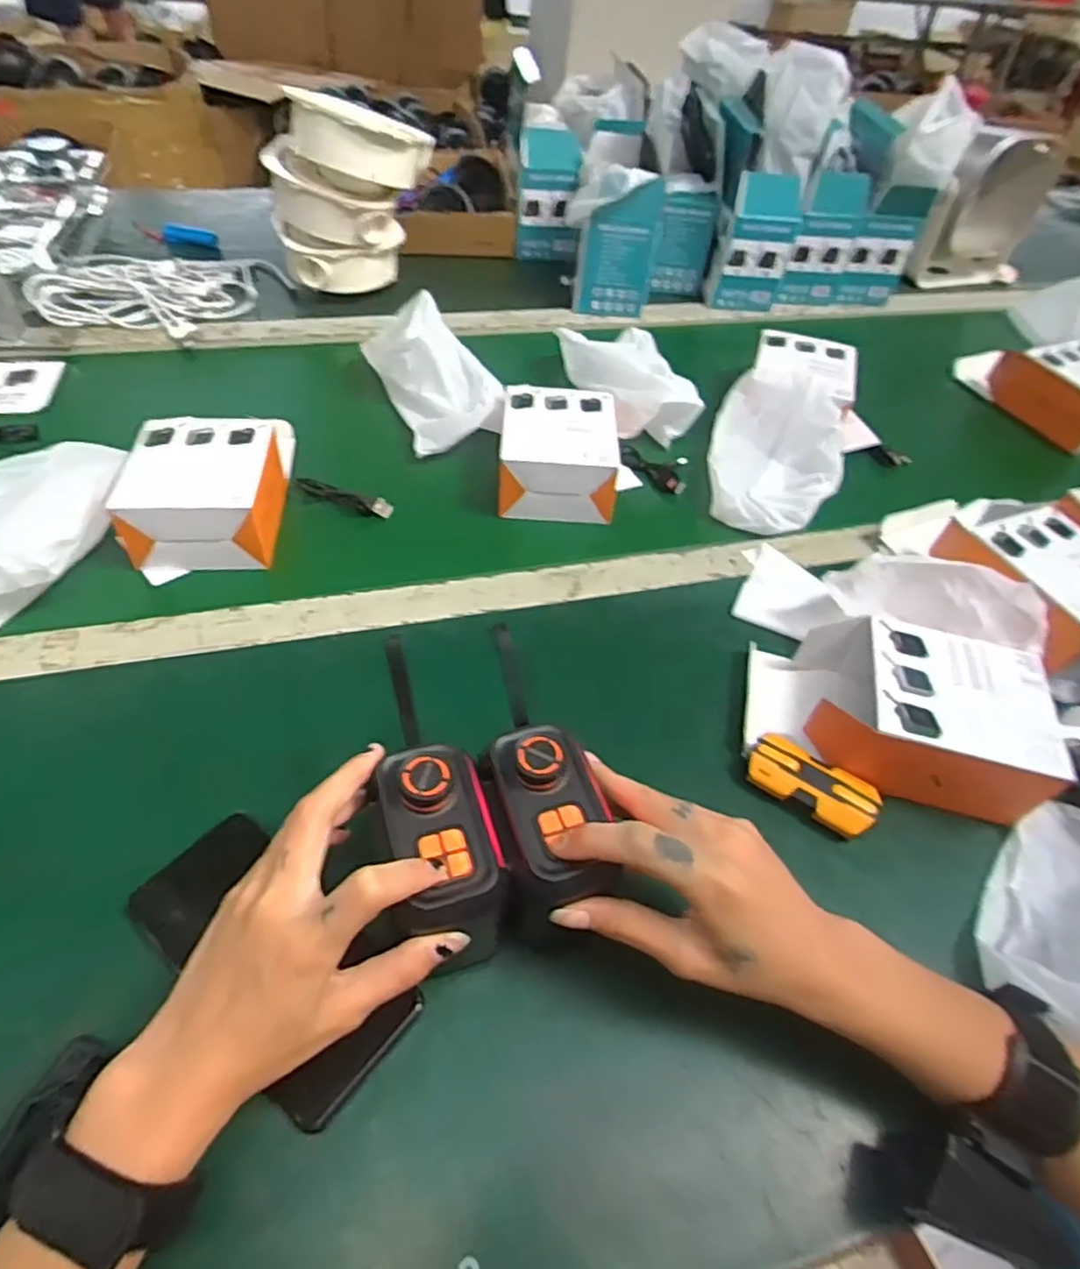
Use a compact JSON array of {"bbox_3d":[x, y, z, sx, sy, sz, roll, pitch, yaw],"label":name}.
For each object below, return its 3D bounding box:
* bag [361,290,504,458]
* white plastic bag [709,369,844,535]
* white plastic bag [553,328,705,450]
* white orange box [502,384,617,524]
[{"bbox_3d":[-0.102,-0.253,0.665,0.092,0.085,0.172,-15,54,-20],"label":"bag"},{"bbox_3d":[0.221,-0.173,0.642,0.115,0.031,0.196,9,64,15],"label":"white plastic bag"},{"bbox_3d":[0.086,-0.266,0.709,0.093,0.065,0.181,-10,52,-16],"label":"white plastic bag"},{"bbox_3d":[0.014,-0.163,0.611,0.103,0.064,0.115,5,49,-5],"label":"white orange box"}]

